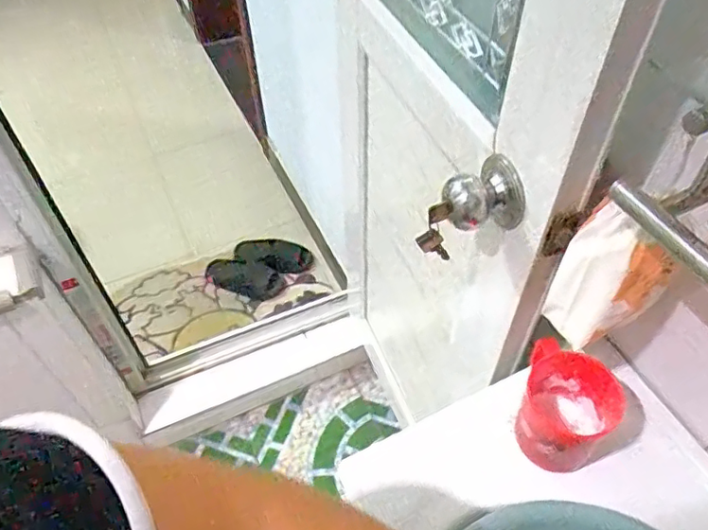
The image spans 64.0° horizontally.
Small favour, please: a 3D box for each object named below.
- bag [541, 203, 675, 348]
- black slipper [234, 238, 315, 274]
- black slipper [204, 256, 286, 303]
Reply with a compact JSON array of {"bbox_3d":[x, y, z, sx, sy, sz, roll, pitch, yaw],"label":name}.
[{"bbox_3d":[0.218,0.020,0.492,0.082,0.124,0.043,31,58,24],"label":"bag"},{"bbox_3d":[-0.250,-0.032,1.823,0.254,0.046,0.103,14,53,13],"label":"black slipper"},{"bbox_3d":[-0.342,0.045,1.793,0.252,0.055,0.114,9,52,10],"label":"black slipper"}]

